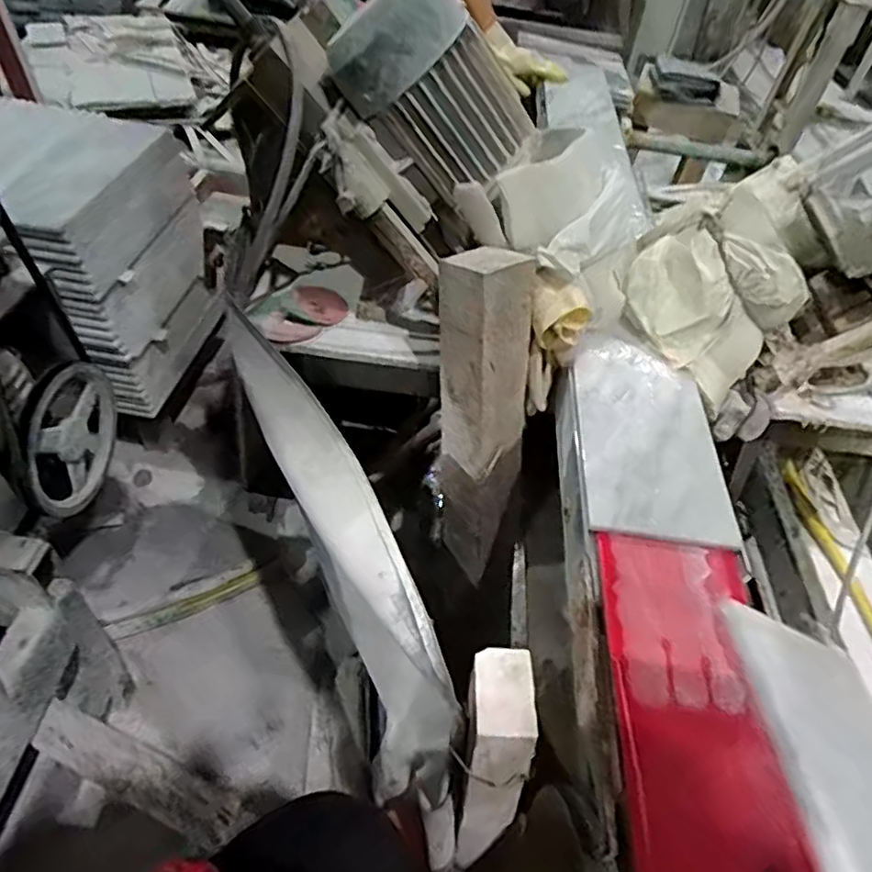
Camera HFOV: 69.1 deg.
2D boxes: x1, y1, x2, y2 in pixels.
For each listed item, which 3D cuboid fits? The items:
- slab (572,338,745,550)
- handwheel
[{"bbox_3d":[0.238,-0.012,0.729,0.147,0.015,0.308,6,48,-1],"label":"slab"},{"bbox_3d":[-0.468,-0.001,0.809,0.032,0.195,0.185,10,48,2],"label":"handwheel"}]

